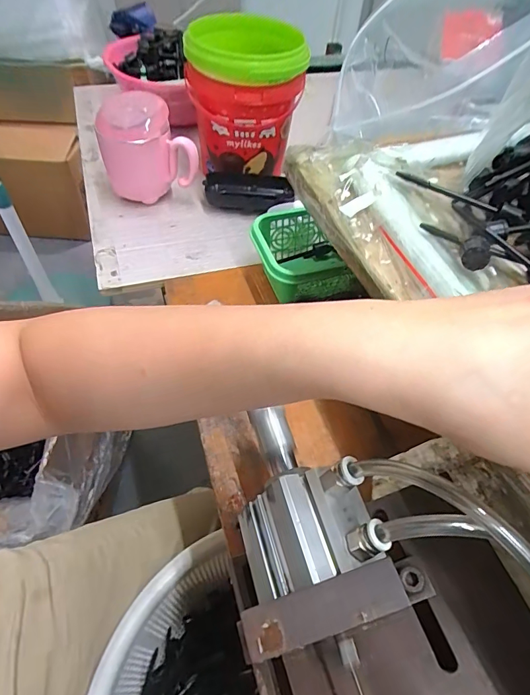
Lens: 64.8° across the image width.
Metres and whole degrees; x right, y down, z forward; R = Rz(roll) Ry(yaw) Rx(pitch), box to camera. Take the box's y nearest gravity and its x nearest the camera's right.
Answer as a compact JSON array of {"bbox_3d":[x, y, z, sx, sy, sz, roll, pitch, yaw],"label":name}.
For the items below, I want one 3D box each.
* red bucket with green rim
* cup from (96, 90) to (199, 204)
[{"bbox_3d":[-0.032,-0.299,0.510,0.123,0.154,0.152,-8,54,-11],"label":"red bucket with green rim"},{"bbox_3d":[-0.134,-0.227,0.481,0.102,0.106,0.072,-6,54,-9],"label":"cup"}]

